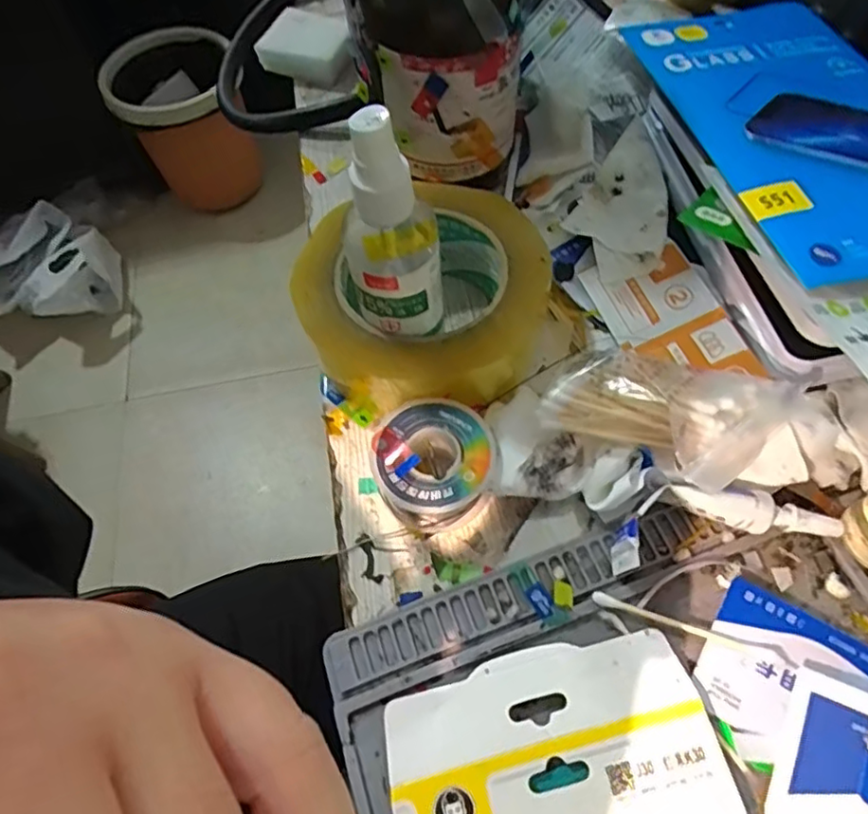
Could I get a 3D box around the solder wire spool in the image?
[{"bbox_3d":[0.000,0.026,0.278,0.052,0.033,0.052,-1,62,3],"label":"solder wire spool"}]

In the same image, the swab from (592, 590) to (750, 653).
[{"bbox_3d":[0.095,0.086,0.246,0.061,0.004,0.005,16,65,11],"label":"swab"}]

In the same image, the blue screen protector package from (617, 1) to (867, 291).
[{"bbox_3d":[0.186,-0.147,0.307,0.118,0.007,0.211,-10,56,-4],"label":"blue screen protector package"}]

